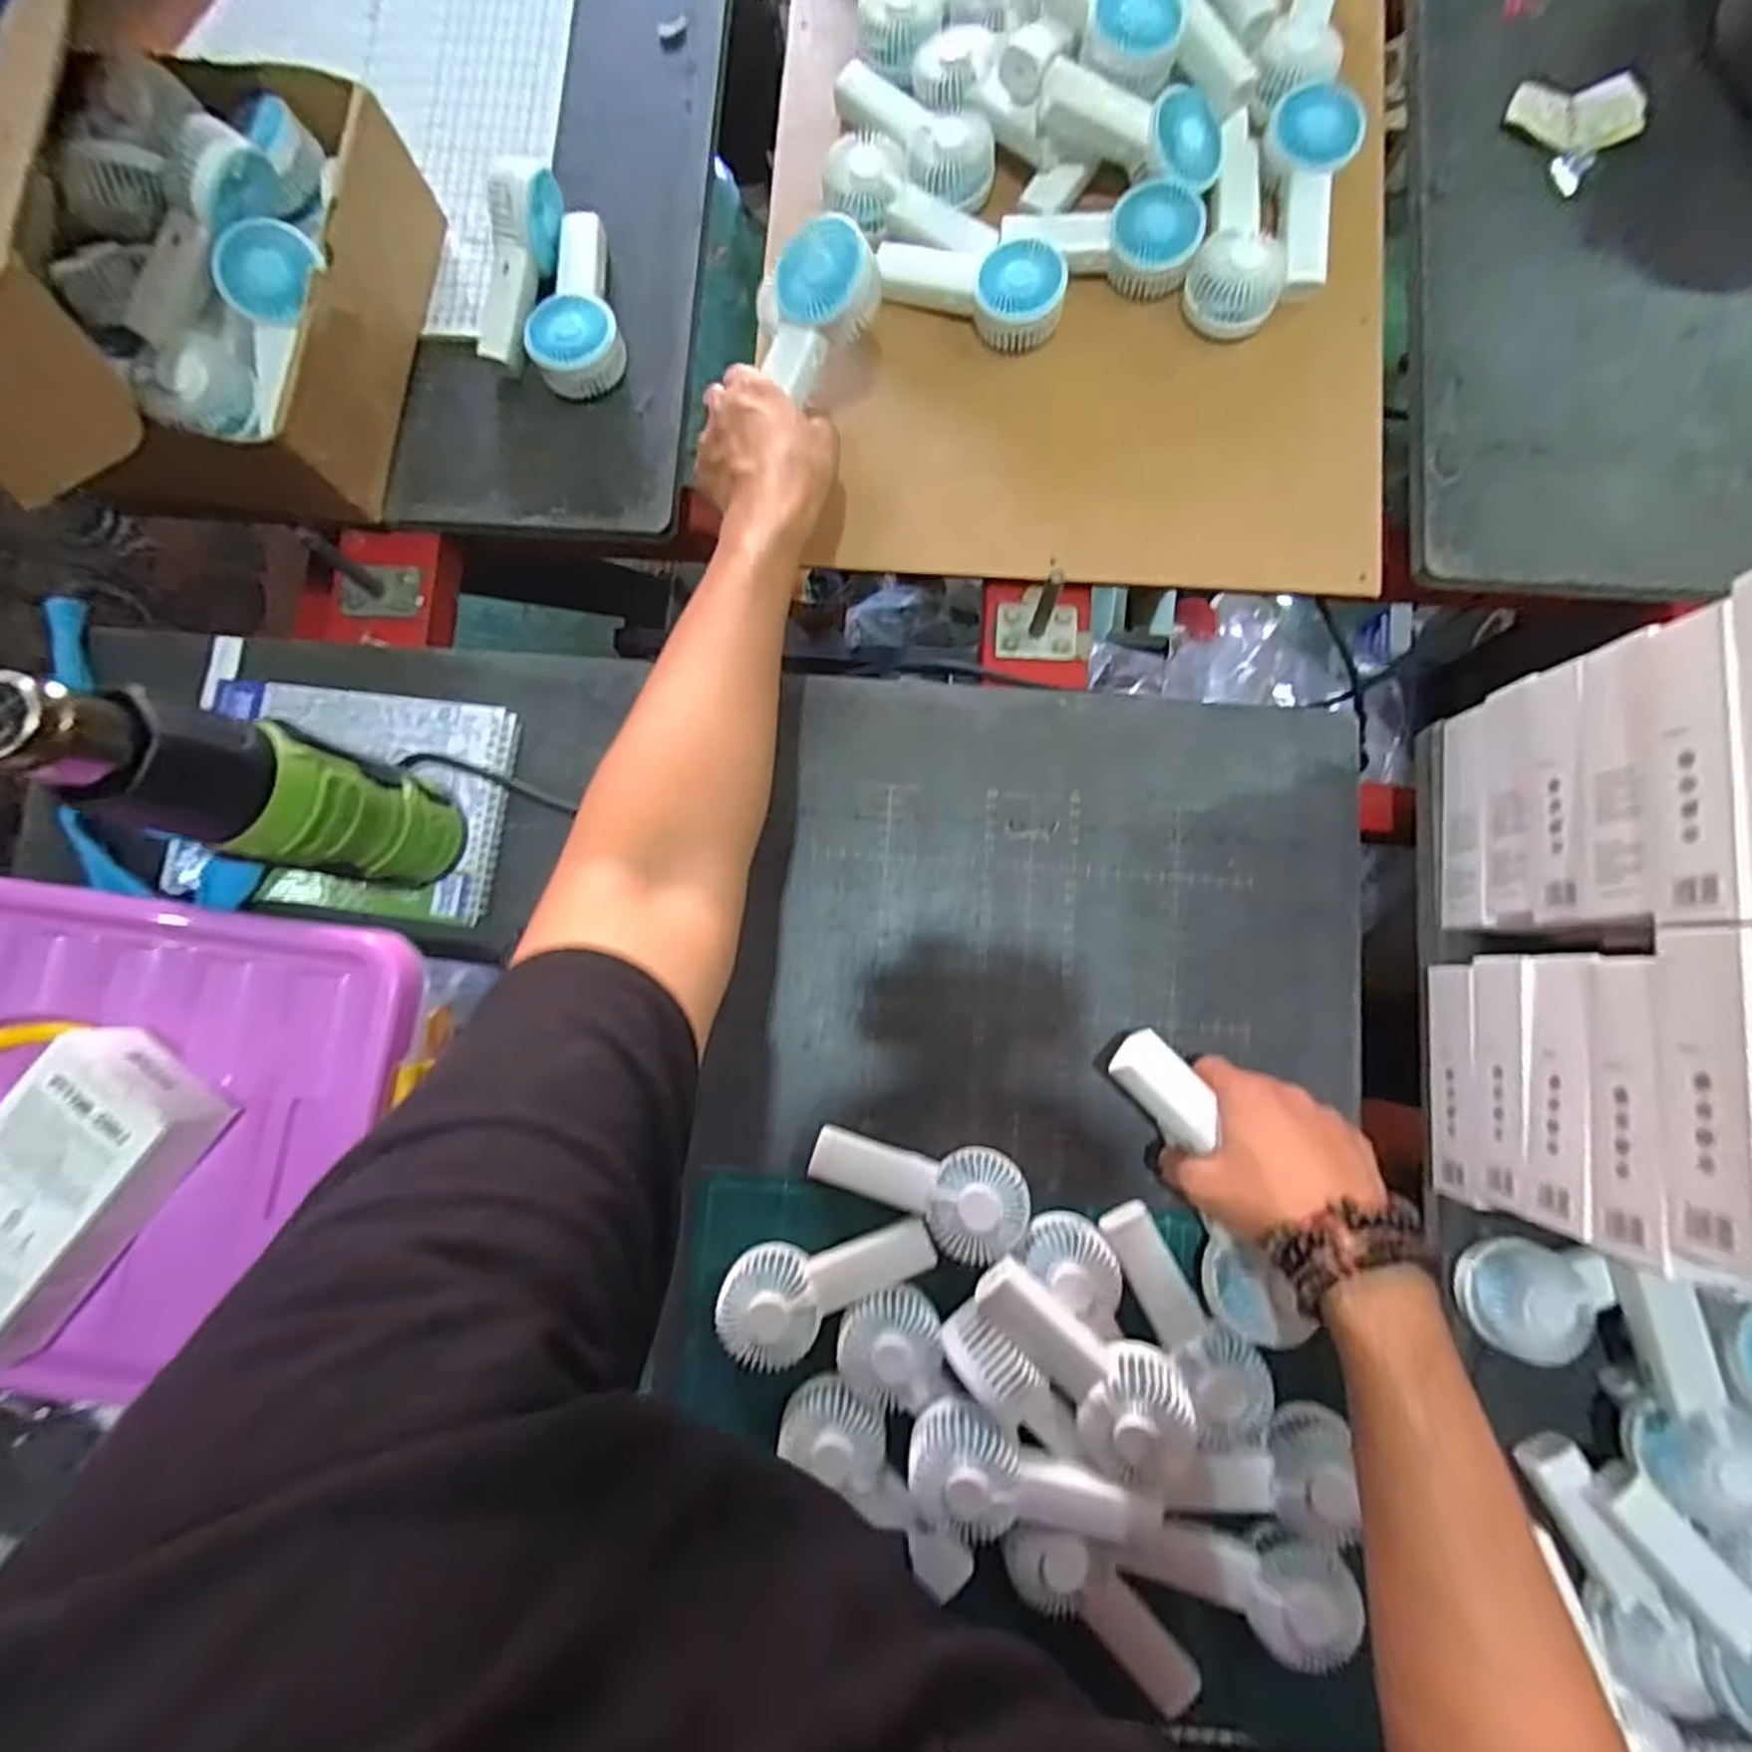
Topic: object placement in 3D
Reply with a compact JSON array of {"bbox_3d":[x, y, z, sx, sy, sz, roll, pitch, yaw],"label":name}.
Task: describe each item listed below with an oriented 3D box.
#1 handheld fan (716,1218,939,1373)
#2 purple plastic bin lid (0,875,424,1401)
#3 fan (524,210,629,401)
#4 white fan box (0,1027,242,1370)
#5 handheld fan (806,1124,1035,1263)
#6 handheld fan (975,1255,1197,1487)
[{"bbox_3d":[-0.029,0.258,0.495,0.134,0.039,0.059,-13,83,0],"label":"handheld fan"},{"bbox_3d":[-0.424,0.124,0.399,0.346,0.033,0.236,8,84,3],"label":"purple plastic bin lid"},{"bbox_3d":[-0.222,-0.424,0.584,0.064,0.040,0.133,-7,83,0],"label":"fan"},{"bbox_3d":[-0.389,0.152,0.374,0.074,0.042,0.149,35,86,6],"label":"white fan box"},{"bbox_3d":[0.027,0.201,0.504,0.137,0.045,0.060,8,83,2],"label":"handheld fan"},{"bbox_3d":[0.117,0.280,0.458,0.135,0.037,0.060,38,86,6],"label":"handheld fan"}]

